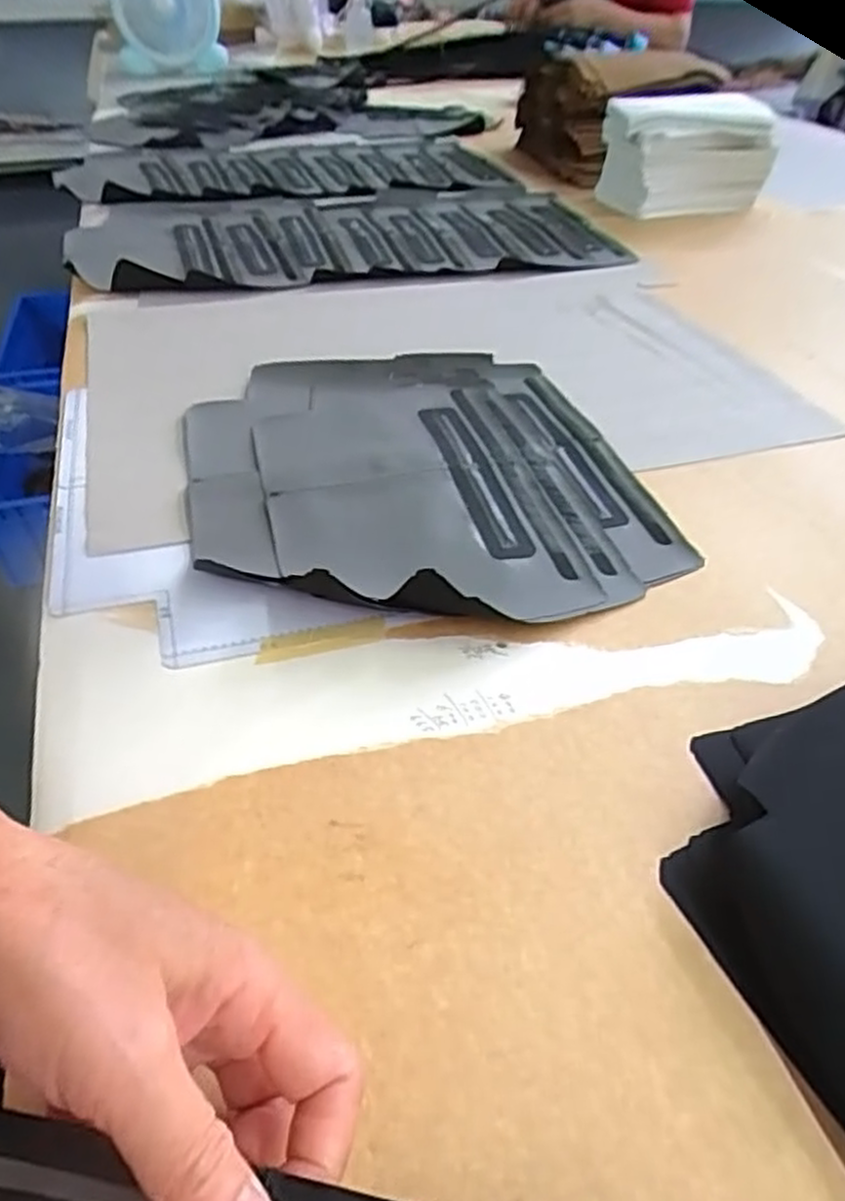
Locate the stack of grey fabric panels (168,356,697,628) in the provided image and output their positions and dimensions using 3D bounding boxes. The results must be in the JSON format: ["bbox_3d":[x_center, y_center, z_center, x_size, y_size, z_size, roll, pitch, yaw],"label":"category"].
[{"bbox_3d":[-0.007,-0.092,0.508,0.284,0.025,0.307,-10,43,-12],"label":"stack of grey fabric panels"}]

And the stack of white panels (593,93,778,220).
[{"bbox_3d":[0.339,-0.578,0.989,0.196,0.116,0.125,-4,42,-6],"label":"stack of white panels"}]

